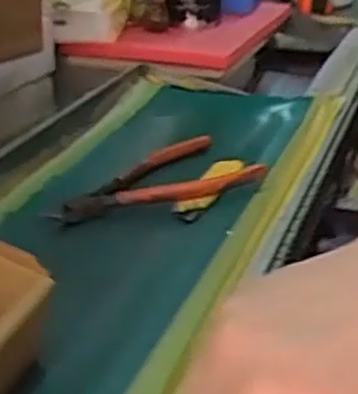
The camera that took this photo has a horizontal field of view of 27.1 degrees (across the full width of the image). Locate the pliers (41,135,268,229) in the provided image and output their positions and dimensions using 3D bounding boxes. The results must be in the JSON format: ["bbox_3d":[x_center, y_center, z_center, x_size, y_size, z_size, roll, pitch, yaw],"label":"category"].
[{"bbox_3d":[-0.021,-0.013,0.510,0.141,0.021,0.094,-14,28,-27],"label":"pliers"}]

